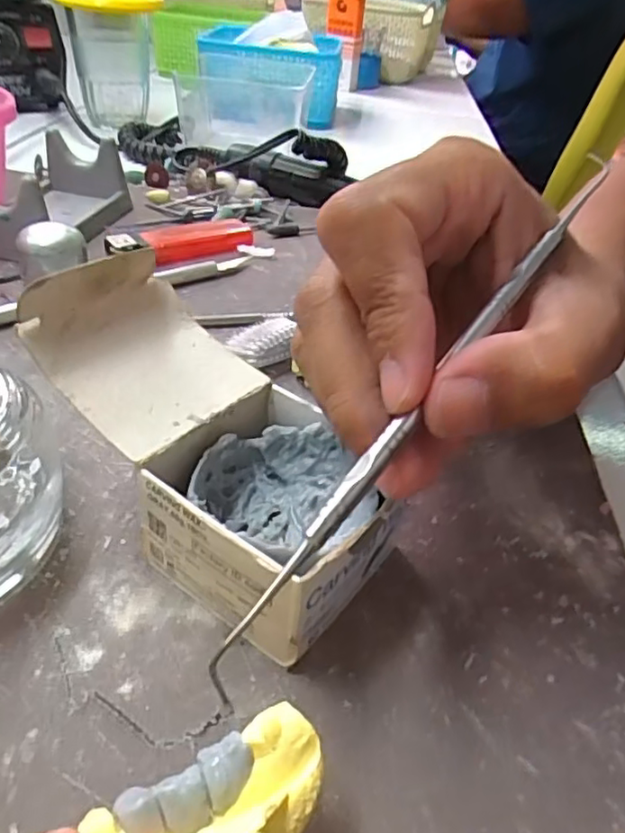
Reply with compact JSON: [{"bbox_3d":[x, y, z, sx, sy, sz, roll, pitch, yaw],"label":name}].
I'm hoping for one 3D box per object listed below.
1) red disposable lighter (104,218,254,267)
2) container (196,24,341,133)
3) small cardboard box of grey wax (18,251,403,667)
[{"bbox_3d":[-0.070,-0.096,0.337,0.079,0.013,0.015,-15,43,-25],"label":"red disposable lighter"},{"bbox_3d":[-0.039,-0.335,0.598,0.123,0.062,0.203,2,39,-6],"label":"container"},{"bbox_3d":[-0.026,0.010,0.172,0.112,0.060,0.064,31,44,27],"label":"small cardboard box of grey wax"}]

